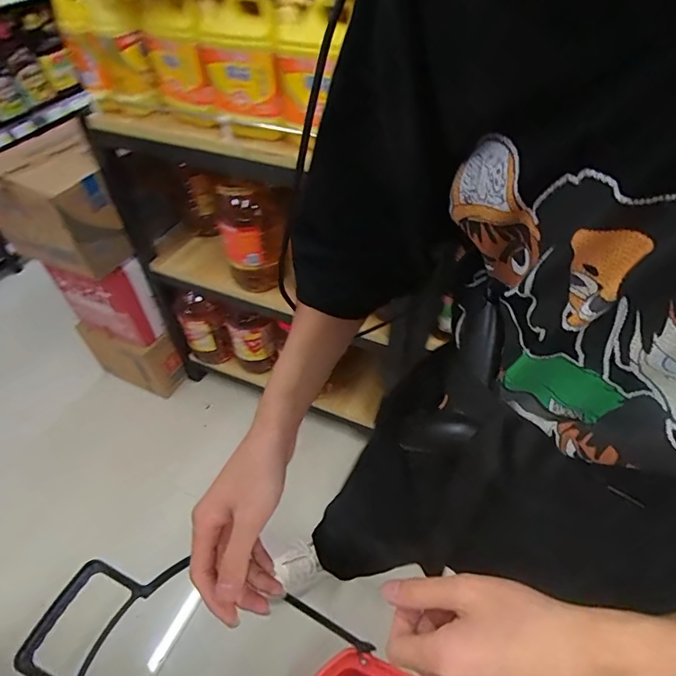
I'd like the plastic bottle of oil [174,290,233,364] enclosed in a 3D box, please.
[{"bbox_3d":[-0.406,-0.019,1.349,0.119,0.249,0.088,14,49,14],"label":"plastic bottle of oil"}]

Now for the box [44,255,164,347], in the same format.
[{"bbox_3d":[-0.685,-0.126,1.304,0.248,0.276,0.121,20,51,19],"label":"box"}]

